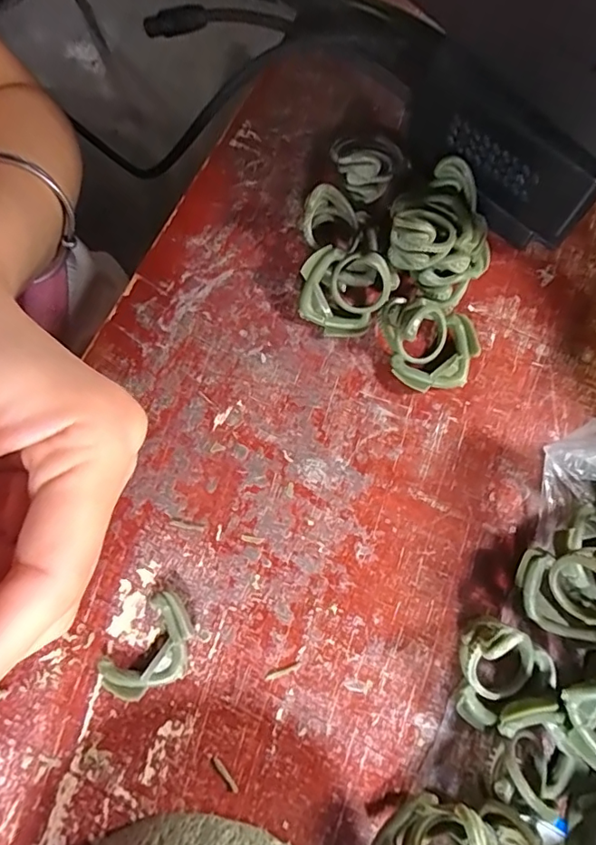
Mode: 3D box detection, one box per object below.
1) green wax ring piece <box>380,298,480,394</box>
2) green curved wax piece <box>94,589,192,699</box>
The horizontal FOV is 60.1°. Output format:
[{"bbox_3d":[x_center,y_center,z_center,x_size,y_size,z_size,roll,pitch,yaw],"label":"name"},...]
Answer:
[{"bbox_3d":[0.051,-0.032,0.197,0.032,0.020,0.037,-12,75,-2],"label":"green wax ring piece"},{"bbox_3d":[-0.050,0.079,0.178,0.024,0.006,0.035,37,78,11],"label":"green curved wax piece"}]

